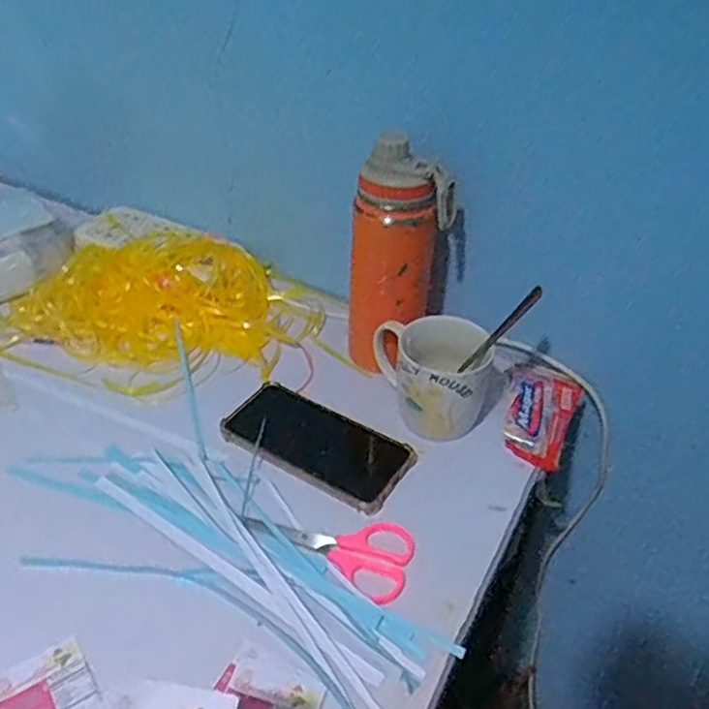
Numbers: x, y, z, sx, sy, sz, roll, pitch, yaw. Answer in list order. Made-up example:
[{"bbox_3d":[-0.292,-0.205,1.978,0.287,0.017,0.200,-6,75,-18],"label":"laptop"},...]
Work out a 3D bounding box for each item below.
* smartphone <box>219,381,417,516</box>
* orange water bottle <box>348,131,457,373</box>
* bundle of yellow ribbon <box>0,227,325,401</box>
[{"bbox_3d":[-0.035,0.076,0.611,0.166,0.012,0.077,24,44,22],"label":"smartphone"},{"bbox_3d":[0.039,-0.086,0.645,0.077,0.216,0.066,31,47,29],"label":"orange water bottle"},{"bbox_3d":[-0.225,-0.052,0.750,0.325,0.038,0.260,21,43,19],"label":"bundle of yellow ribbon"}]

